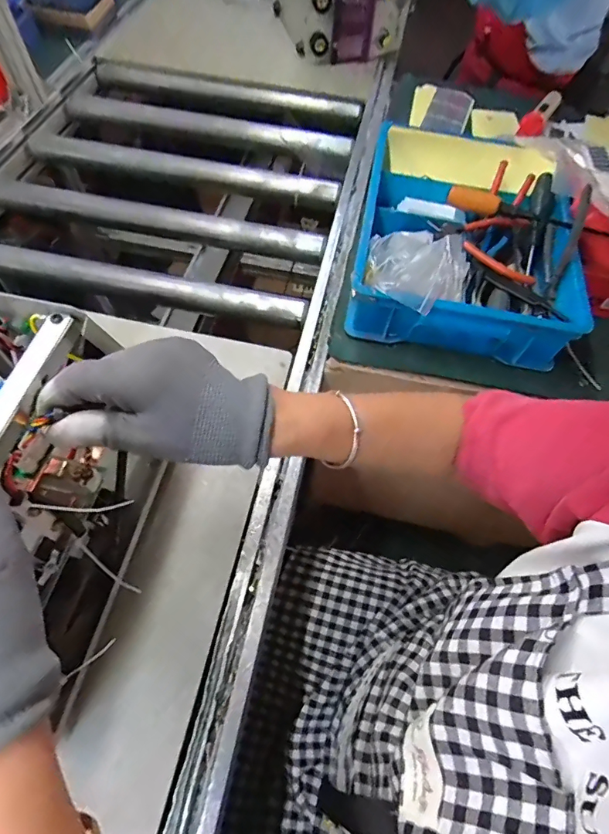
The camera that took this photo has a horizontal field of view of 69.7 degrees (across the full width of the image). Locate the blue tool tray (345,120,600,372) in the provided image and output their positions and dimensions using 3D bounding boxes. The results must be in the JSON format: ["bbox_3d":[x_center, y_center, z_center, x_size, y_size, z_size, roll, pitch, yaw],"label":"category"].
[{"bbox_3d":[0.226,-0.270,0.614,0.278,0.092,0.393,10,61,2],"label":"blue tool tray"}]

